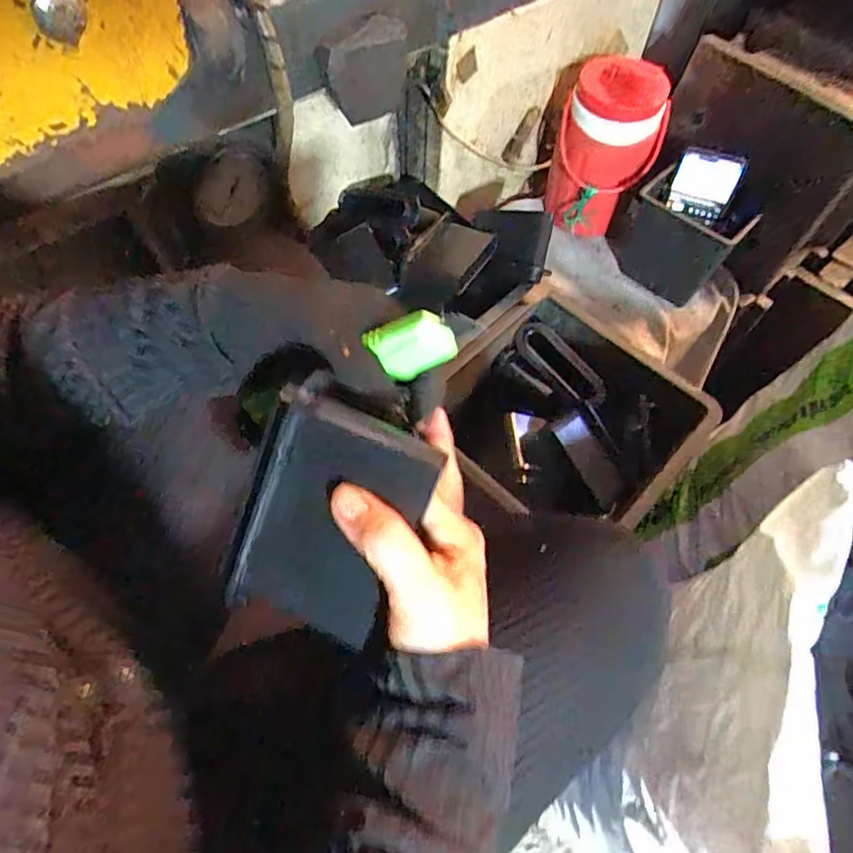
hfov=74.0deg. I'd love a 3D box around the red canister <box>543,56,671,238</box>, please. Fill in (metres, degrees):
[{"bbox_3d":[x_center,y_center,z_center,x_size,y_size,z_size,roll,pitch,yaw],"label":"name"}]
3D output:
[{"bbox_3d":[0.226,-0.344,0.720,0.107,0.193,0.092,-39,68,-22],"label":"red canister"}]

